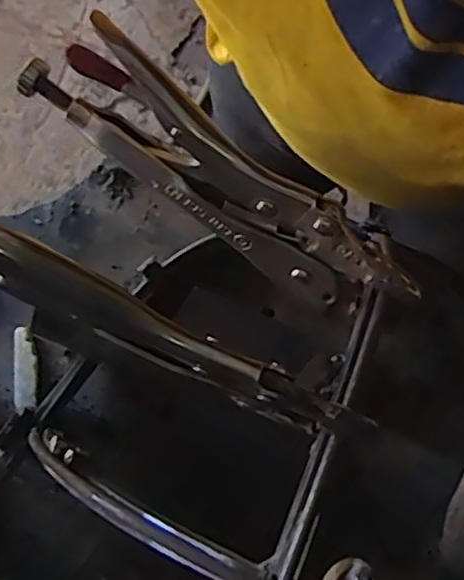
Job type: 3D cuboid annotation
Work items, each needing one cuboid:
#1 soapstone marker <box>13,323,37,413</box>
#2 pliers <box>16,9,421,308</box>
[{"bbox_3d":[-0.114,0.043,0.368,0.013,0.004,0.046,-2,77,-2],"label":"soapstone marker"},{"bbox_3d":[-0.004,-0.046,0.271,0.168,0.043,0.034,33,78,-9],"label":"pliers"}]

